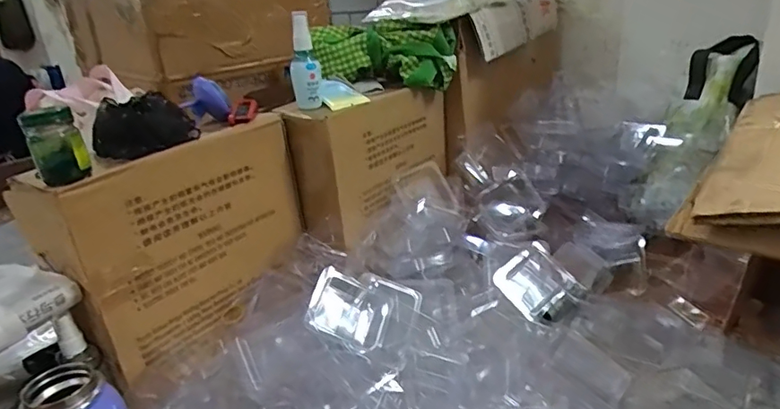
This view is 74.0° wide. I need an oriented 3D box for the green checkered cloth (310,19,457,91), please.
[{"bbox_3d":[-0.010,-0.224,0.781,0.213,0.087,0.076,0,23,13],"label":"green checkered cloth"}]

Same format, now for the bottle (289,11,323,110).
[{"bbox_3d":[-0.111,-0.184,0.670,0.039,0.118,0.028,-9,22,-8],"label":"bottle"}]

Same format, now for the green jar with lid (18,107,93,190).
[{"bbox_3d":[-0.307,-0.055,0.478,0.044,0.068,0.047,-19,27,-32],"label":"green jar with lid"}]

